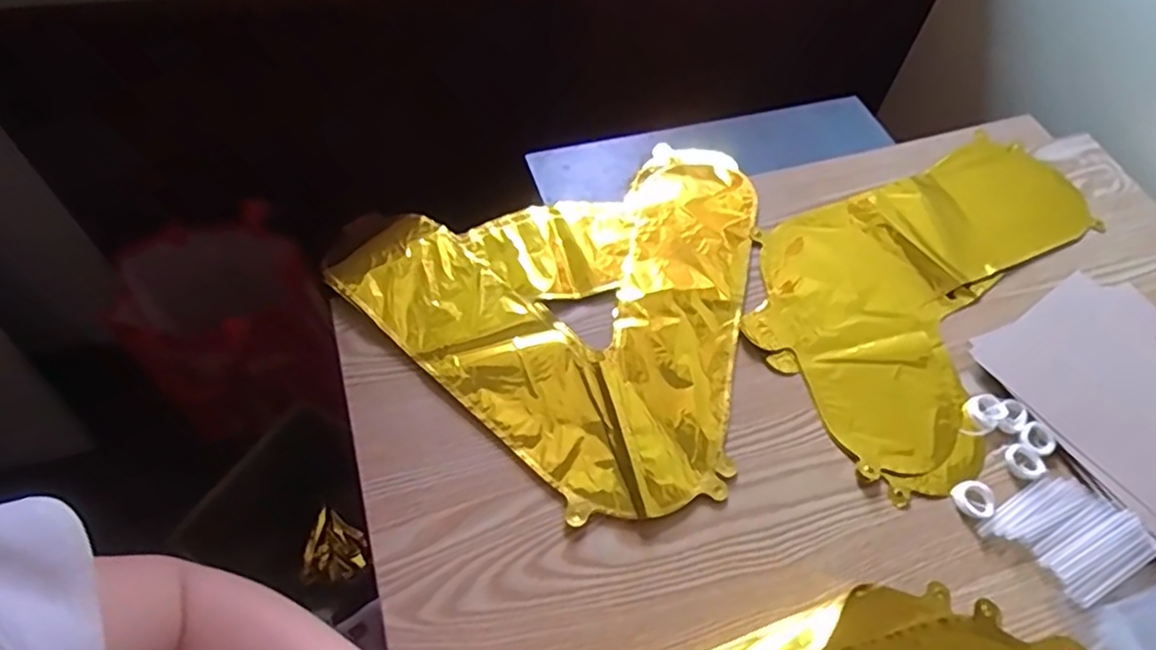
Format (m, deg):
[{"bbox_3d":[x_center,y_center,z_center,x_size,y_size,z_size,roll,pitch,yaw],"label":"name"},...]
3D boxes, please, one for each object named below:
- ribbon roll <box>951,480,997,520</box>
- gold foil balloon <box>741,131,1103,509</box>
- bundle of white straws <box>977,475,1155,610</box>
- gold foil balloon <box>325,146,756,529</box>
[{"bbox_3d":[0.291,0.128,0.500,0.027,0.008,0.028,2,57,-3],"label":"ribbon roll"},{"bbox_3d":[0.326,-0.048,0.618,0.407,0.010,0.231,-35,66,-23],"label":"gold foil balloon"},{"bbox_3d":[0.350,0.149,0.484,0.095,0.007,0.079,-27,63,-19],"label":"bundle of white straws"},{"bbox_3d":[0.036,-0.046,0.585,0.333,0.012,0.356,40,63,20],"label":"gold foil balloon"}]

